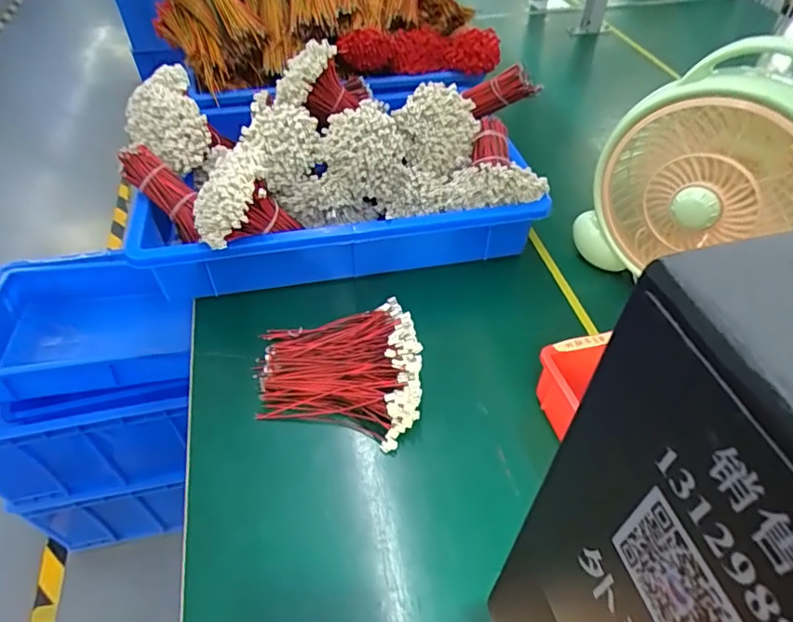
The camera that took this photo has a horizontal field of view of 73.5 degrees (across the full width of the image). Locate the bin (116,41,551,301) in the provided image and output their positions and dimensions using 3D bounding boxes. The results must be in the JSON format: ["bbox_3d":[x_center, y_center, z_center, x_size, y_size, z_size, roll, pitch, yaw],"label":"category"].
[{"bbox_3d":[-0.067,-0.167,0.607,0.418,0.159,0.267,-11,48,-11],"label":"bin"}]

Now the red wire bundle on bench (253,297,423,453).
[{"bbox_3d":[-0.054,0.051,0.480,0.148,0.044,0.141,-4,48,-4],"label":"red wire bundle on bench"}]

